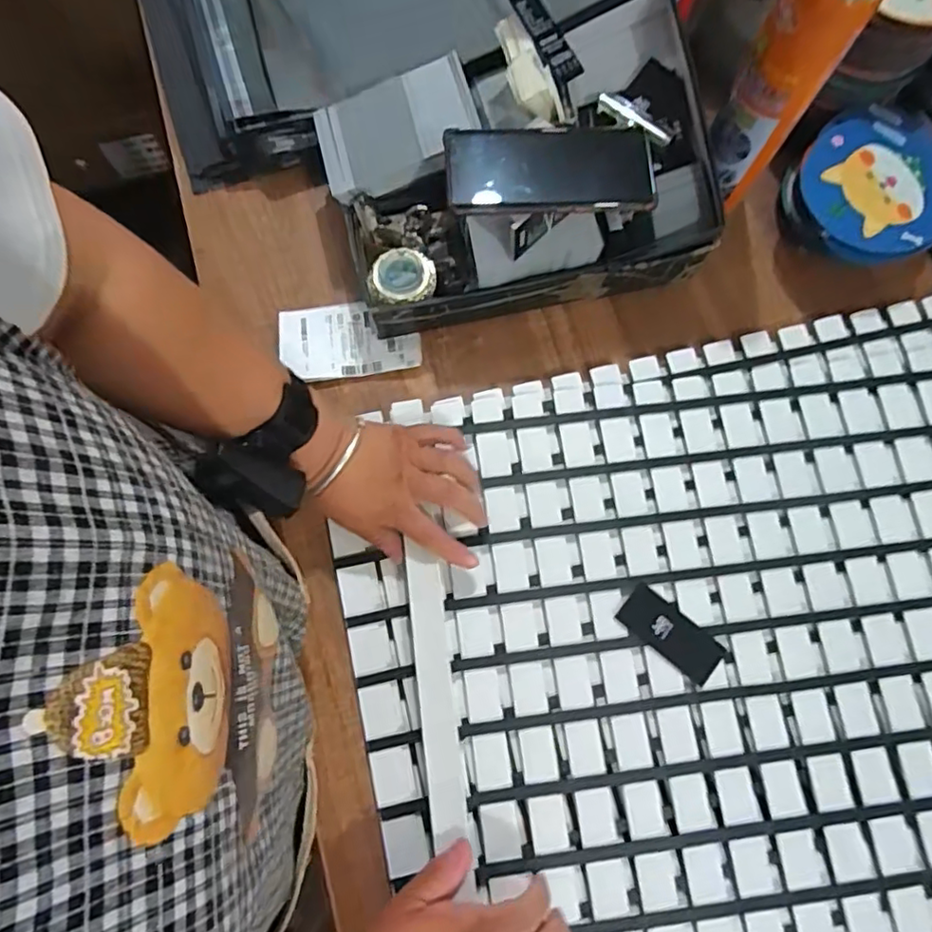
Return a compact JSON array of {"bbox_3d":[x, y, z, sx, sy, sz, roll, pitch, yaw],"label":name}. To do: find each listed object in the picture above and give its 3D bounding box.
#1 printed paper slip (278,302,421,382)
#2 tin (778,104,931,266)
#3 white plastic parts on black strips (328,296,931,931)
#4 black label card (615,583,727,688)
[{"bbox_3d":[-0.114,-0.125,0.592,0.130,0.013,0.081,-9,77,-4],"label":"printed paper slip"},{"bbox_3d":[0.395,-0.266,0.600,0.149,0.070,0.143,0,76,-2],"label":"tin"},{"bbox_3d":[0.238,0.200,0.505,0.619,0.023,0.636,-12,77,-5],"label":"white plastic parts on black strips"},{"bbox_3d":[0.174,0.142,0.518,0.088,0.004,0.039,39,78,7],"label":"black label card"}]

